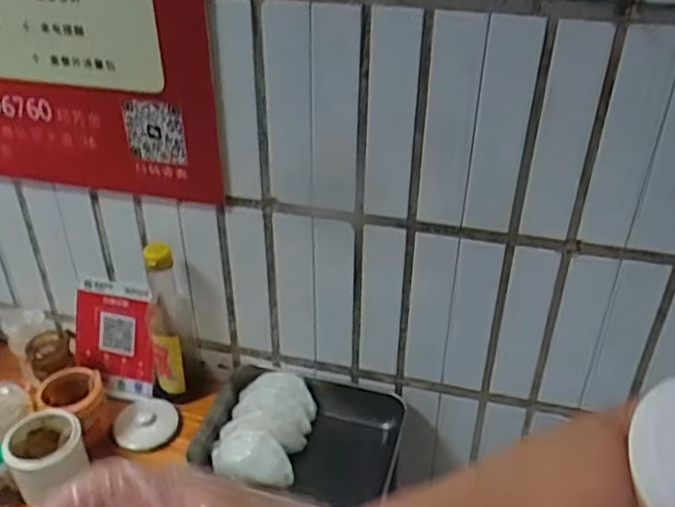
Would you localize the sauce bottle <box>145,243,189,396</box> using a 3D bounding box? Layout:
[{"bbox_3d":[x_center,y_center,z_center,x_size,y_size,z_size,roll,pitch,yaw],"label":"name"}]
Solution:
[{"bbox_3d":[-0.232,0.089,0.909,0.060,0.240,0.065,-10,35,-15],"label":"sauce bottle"}]

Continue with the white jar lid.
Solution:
[{"bbox_3d":[-0.264,0.235,0.917,0.085,0.015,0.085,0,34,0],"label":"white jar lid"}]

